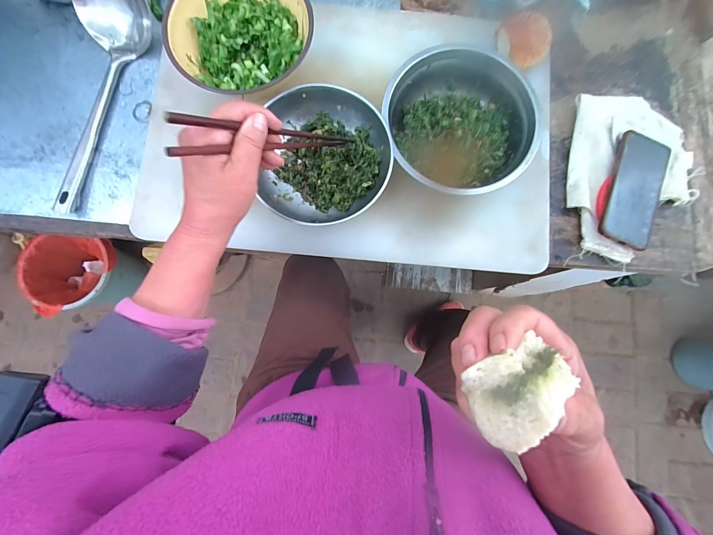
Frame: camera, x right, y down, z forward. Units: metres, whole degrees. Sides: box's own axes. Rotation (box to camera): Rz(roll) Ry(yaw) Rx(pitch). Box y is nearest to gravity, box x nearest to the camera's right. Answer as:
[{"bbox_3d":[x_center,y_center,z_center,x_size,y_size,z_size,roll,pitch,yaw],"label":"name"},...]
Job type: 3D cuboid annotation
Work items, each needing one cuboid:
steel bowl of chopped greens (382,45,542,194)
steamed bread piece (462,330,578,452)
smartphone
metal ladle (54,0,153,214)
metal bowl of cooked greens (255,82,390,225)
[{"bbox_3d":[0.141,-0.200,0.441,0.208,0.067,0.200,0,82,-1],"label":"steel bowl of chopped greens"},{"bbox_3d":[0.085,0.060,0.158,0.056,0.025,0.039,-33,84,-5],"label":"steamed bread piece"},{"bbox_3d":[0.403,-0.111,0.442,0.076,0.011,0.168,21,80,-3],"label":"smartphone"},{"bbox_3d":[-0.394,-0.252,0.427,0.097,0.078,0.330,20,82,1],"label":"metal ladle"},{"bbox_3d":[-0.041,-0.146,0.425,0.164,0.072,0.170,0,82,-1],"label":"metal bowl of cooked greens"}]

